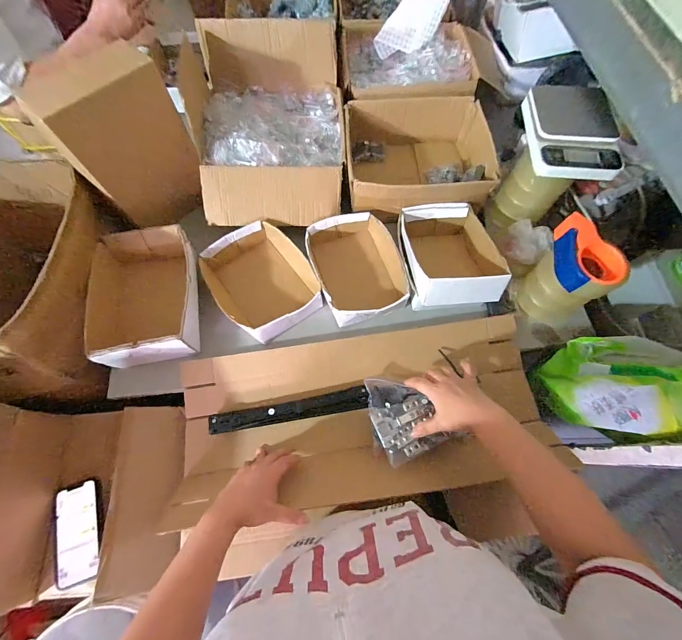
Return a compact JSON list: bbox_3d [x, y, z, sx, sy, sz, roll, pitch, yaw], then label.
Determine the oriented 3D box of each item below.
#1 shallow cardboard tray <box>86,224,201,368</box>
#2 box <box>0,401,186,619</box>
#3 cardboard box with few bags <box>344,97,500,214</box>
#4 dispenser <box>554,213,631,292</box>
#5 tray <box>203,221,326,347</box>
[{"bbox_3d":[-0.383,-0.057,0.636,0.186,0.088,0.270,-11,69,-5],"label":"shallow cardboard tray"},{"bbox_3d":[-0.431,0.315,0.521,0.215,0.239,0.343,2,69,1],"label":"box"},{"bbox_3d":[0.183,-0.384,0.774,0.343,0.127,0.300,-2,69,-1],"label":"cardboard box with few bags"},{"bbox_3d":[0.434,-0.118,0.573,0.077,0.057,0.145,-14,69,-6],"label":"dispenser"},{"bbox_3d":[-0.170,-0.075,0.692,0.188,0.093,0.243,-33,72,-12],"label":"tray"}]

